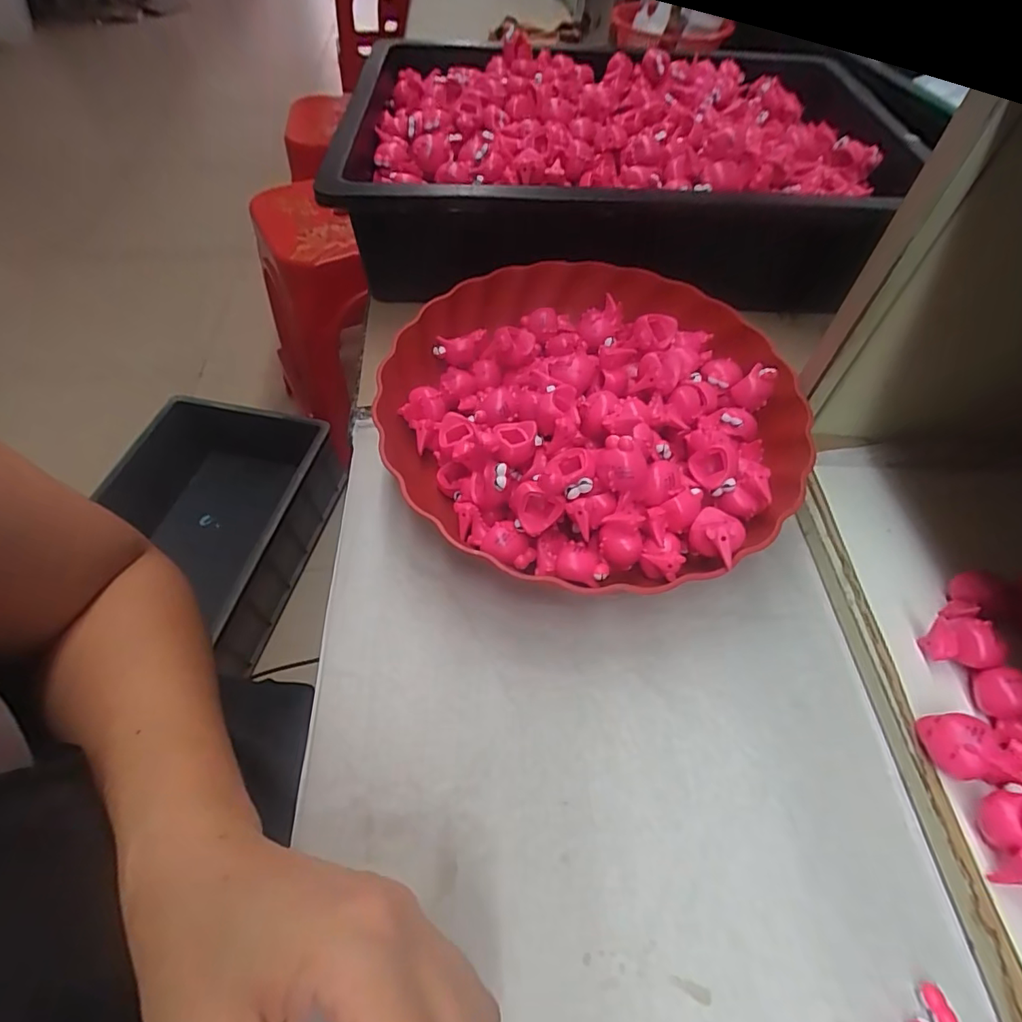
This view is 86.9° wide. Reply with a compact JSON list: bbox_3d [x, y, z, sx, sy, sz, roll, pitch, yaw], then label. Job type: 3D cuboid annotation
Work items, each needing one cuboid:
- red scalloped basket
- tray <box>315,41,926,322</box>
[{"bbox_3d":[0.044,-0.061,0.326,0.235,0.069,0.231,1,55,-2],"label":"red scalloped basket"},{"bbox_3d":[0.080,-0.284,0.448,0.419,0.077,0.268,4,55,0],"label":"tray"}]

